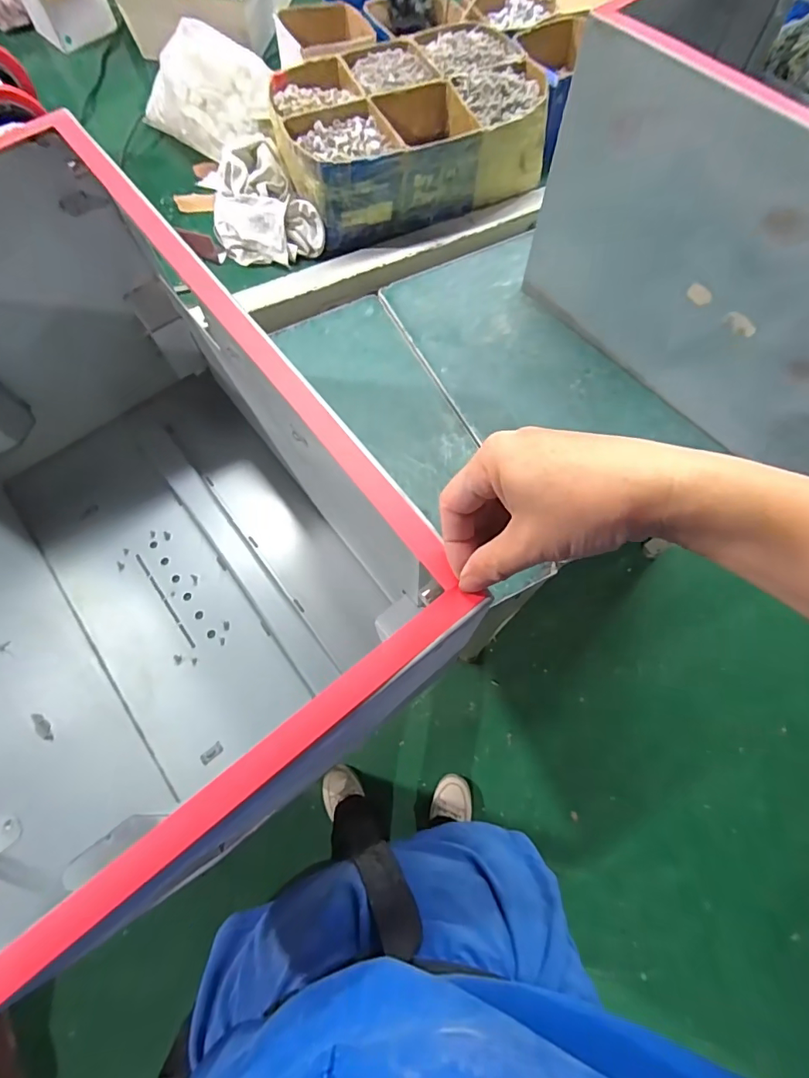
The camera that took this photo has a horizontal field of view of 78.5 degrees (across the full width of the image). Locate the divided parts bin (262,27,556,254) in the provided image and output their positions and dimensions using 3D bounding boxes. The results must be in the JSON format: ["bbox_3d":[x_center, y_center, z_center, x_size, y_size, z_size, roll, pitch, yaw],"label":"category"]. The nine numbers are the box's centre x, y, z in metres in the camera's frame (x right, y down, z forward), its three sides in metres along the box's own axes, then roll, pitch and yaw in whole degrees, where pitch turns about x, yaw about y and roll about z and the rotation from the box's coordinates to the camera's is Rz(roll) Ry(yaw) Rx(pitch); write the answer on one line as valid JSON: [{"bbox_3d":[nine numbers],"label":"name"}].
[{"bbox_3d":[0.006,-0.649,0.790,0.401,0.121,0.294,-18,69,-6],"label":"divided parts bin"}]

